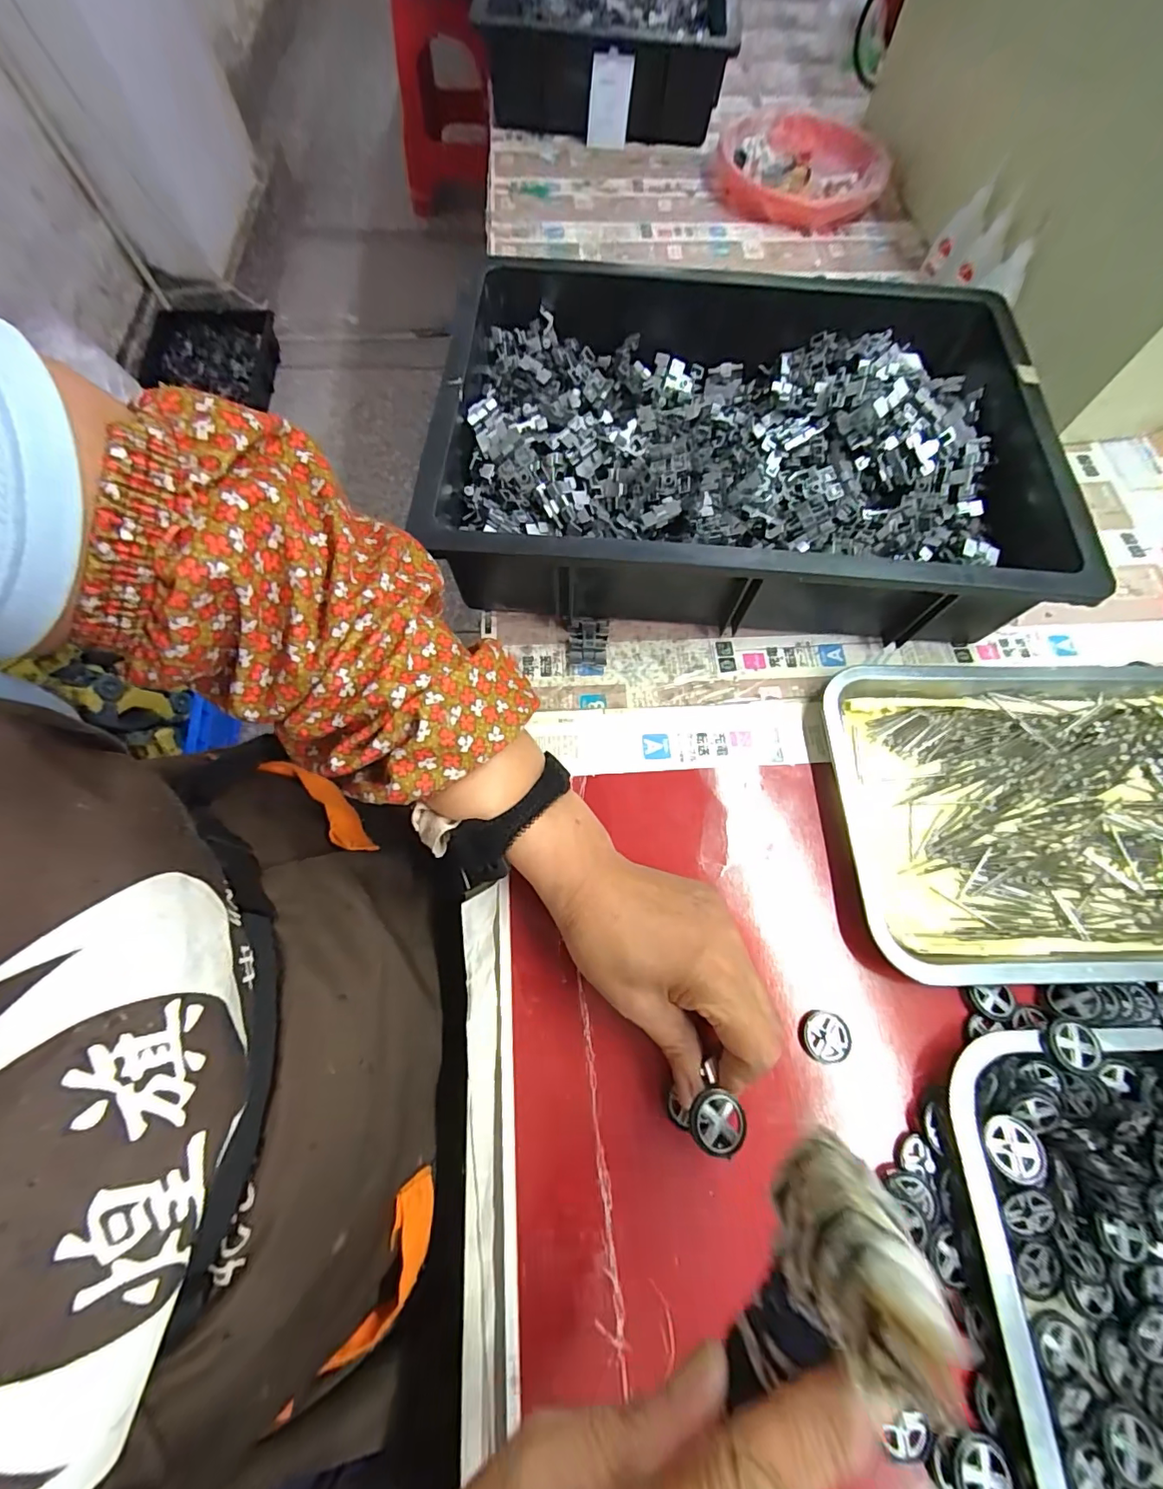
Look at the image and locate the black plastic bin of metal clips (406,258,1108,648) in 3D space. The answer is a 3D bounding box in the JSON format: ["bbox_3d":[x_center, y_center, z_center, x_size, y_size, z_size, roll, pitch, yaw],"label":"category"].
[{"bbox_3d":[0.131,-0.237,0.427,0.444,0.095,0.319,4,67,0],"label":"black plastic bin of metal clips"}]

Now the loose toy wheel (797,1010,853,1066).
[{"bbox_3d":[0.143,0.172,0.308,0.029,0.005,0.027,0,67,-1],"label":"loose toy wheel"}]

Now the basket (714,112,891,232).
[{"bbox_3d":[0.266,-0.700,0.640,0.203,0.049,0.166,14,70,4],"label":"basket"}]

